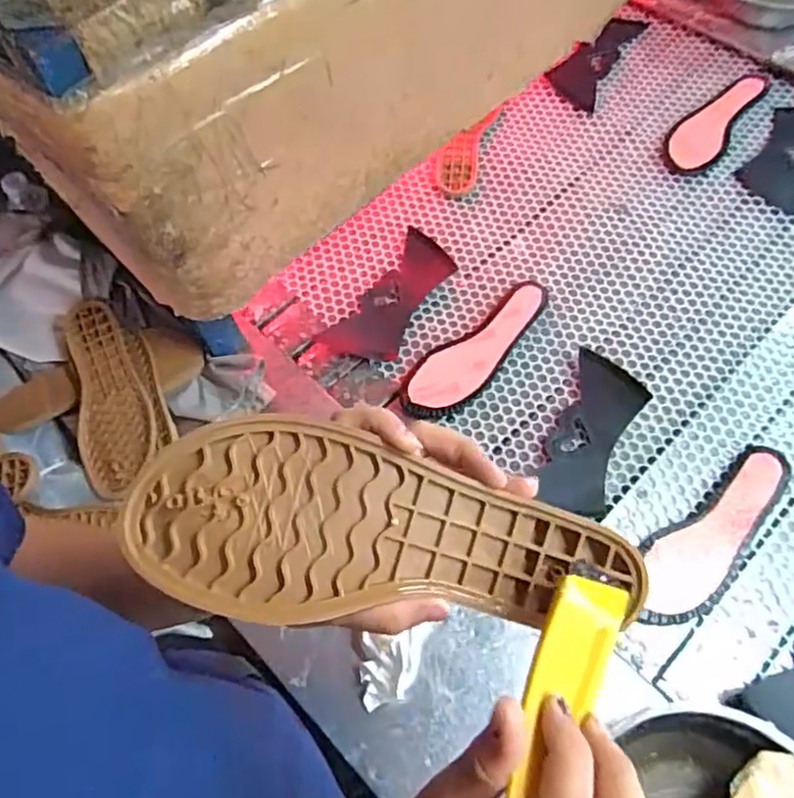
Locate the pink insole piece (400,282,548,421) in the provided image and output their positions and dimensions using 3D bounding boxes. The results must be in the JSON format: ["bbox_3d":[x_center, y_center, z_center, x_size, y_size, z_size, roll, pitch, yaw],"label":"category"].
[{"bbox_3d":[0.106,-0.066,0.766,0.228,0.016,0.076,-42,68,-17],"label":"pink insole piece"}]

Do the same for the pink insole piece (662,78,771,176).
[{"bbox_3d":[0.459,-0.404,0.912,0.077,0.015,0.222,33,68,18],"label":"pink insole piece"}]

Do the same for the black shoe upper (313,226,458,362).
[{"bbox_3d":[-0.004,-0.135,0.820,0.093,0.012,0.207,27,67,16],"label":"black shoe upper"}]

